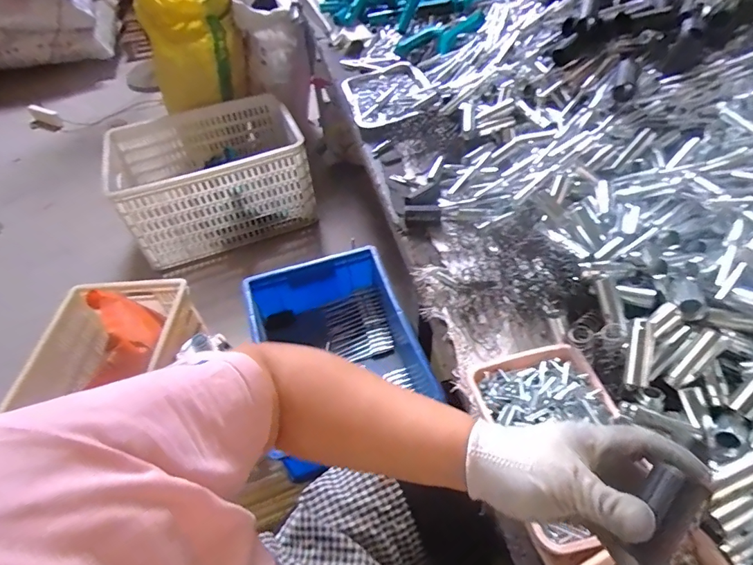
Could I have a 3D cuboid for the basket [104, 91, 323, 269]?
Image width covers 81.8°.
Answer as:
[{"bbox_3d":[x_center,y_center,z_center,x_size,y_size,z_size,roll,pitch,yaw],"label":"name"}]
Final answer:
[{"bbox_3d":[-0.608,-0.388,1.611,0.643,0.334,0.479,-19,50,-11],"label":"basket"}]

